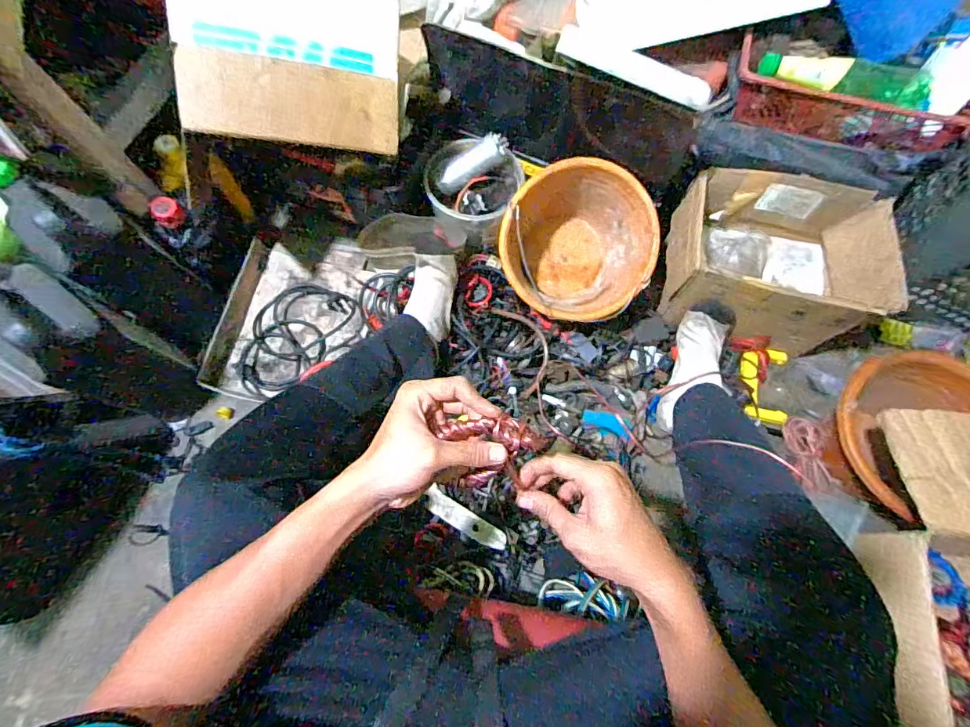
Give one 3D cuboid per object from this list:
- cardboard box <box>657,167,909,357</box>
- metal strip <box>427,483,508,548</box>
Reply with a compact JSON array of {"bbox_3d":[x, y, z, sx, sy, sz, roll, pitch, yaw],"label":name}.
[{"bbox_3d":[0.481,-0.176,0.778,0.319,0.154,0.234,12,73,4],"label":"cardboard box"},{"bbox_3d":[-0.032,0.237,0.695,0.144,0.008,0.036,27,74,27],"label":"metal strip"}]

